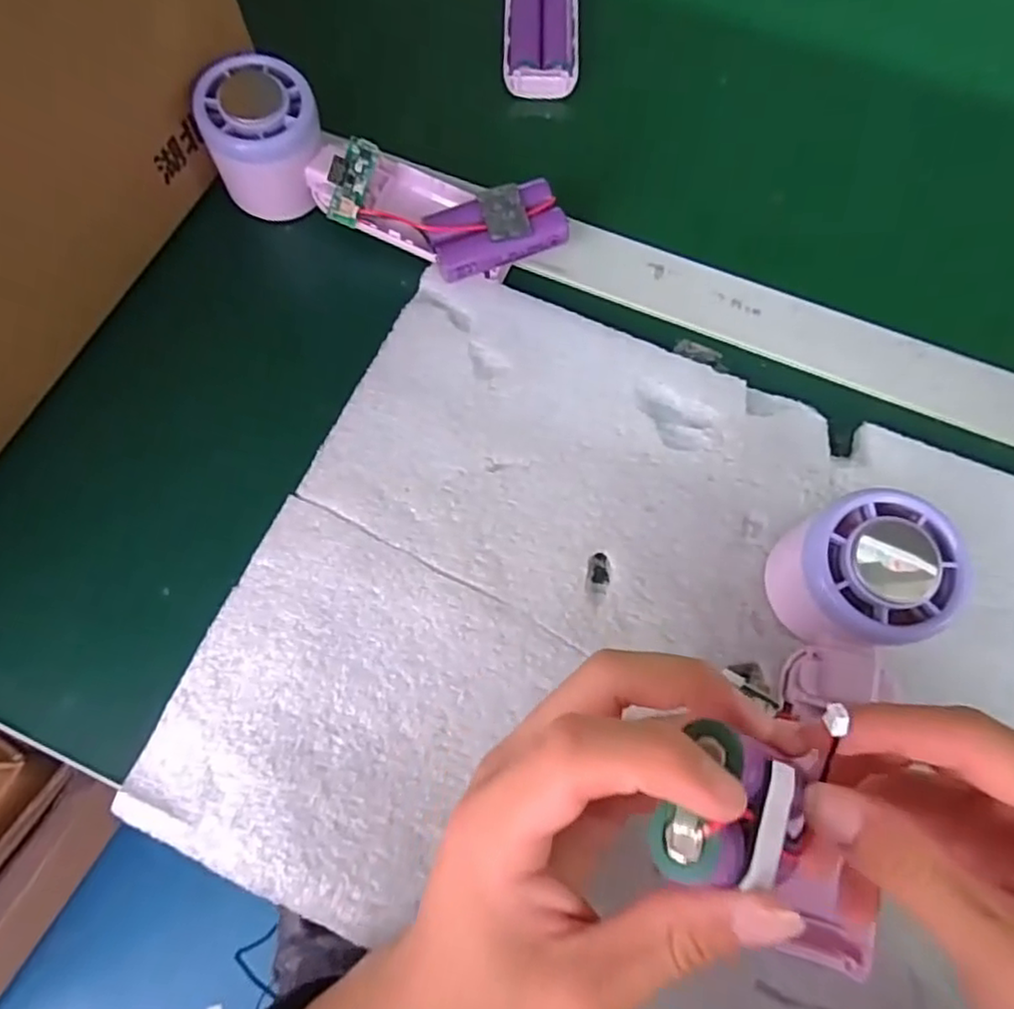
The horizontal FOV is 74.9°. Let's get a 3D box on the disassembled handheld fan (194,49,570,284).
[{"bbox_3d":[-0.062,-0.159,0.334,0.178,0.061,0.053,21,70,8],"label":"disassembled handheld fan"}]

